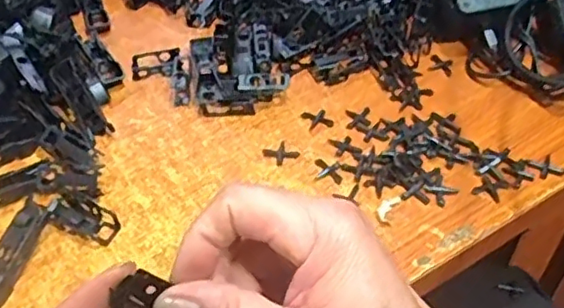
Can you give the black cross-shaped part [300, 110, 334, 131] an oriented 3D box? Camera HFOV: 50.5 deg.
[{"bbox_3d":[0.025,-0.026,0.424,0.018,0.004,0.019,-15,49,-13],"label":"black cross-shaped part"}]

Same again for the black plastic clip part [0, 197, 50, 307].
[{"bbox_3d":[-0.155,0.056,0.341,0.020,0.010,0.063,16,68,15],"label":"black plastic clip part"}]

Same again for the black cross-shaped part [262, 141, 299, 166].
[{"bbox_3d":[-0.001,-0.001,0.403,0.020,0.004,0.017,-26,52,-21],"label":"black cross-shaped part"}]

